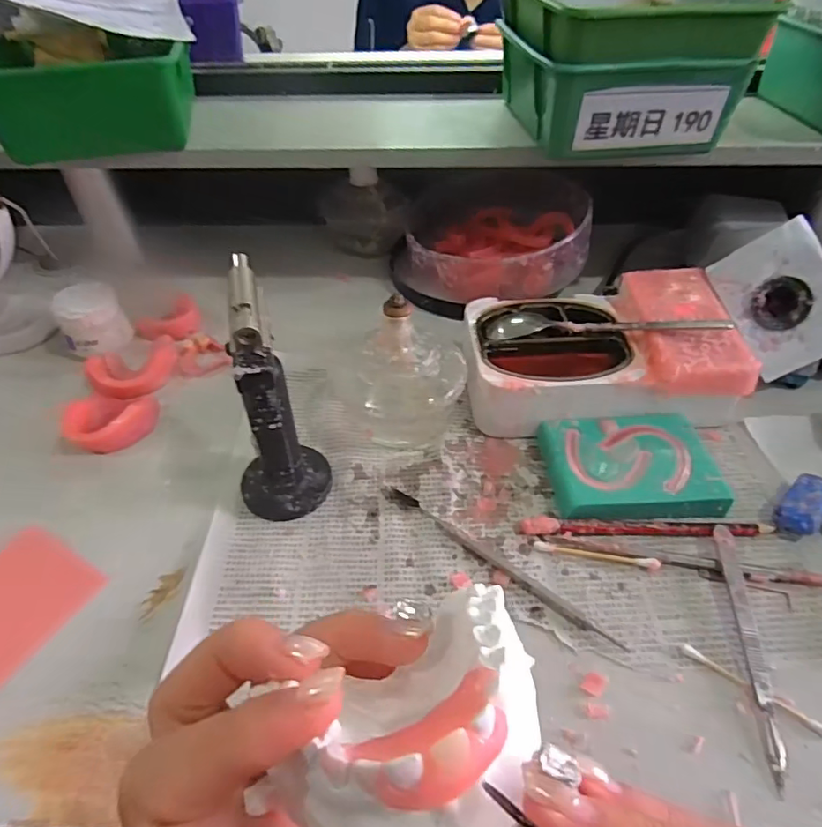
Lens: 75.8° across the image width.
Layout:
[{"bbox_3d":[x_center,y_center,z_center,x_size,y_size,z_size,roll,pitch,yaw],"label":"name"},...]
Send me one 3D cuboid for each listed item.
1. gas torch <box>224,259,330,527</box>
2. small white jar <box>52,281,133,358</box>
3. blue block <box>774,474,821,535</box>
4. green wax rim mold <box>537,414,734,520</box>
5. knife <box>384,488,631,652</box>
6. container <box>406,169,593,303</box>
[{"bbox_3d":[-0.087,-0.004,0.314,0.054,0.149,0.070,-18,49,-15],"label":"gas torch"},{"bbox_3d":[-0.274,-0.079,0.455,0.051,0.043,0.054,0,47,0],"label":"small white jar"},{"bbox_3d":[0.251,0.059,0.335,0.024,0.019,0.046,36,56,29],"label":"blue block"},{"bbox_3d":[0.148,0.035,0.360,0.108,0.018,0.079,-2,47,-1],"label":"green wax rim mold"},{"bbox_3d":[0.050,0.089,0.322,0.167,0.005,0.009,31,54,26],"label":"knife"},{"bbox_3d":[0.085,-0.174,0.527,0.171,0.053,0.151,1,47,2],"label":"container"}]

